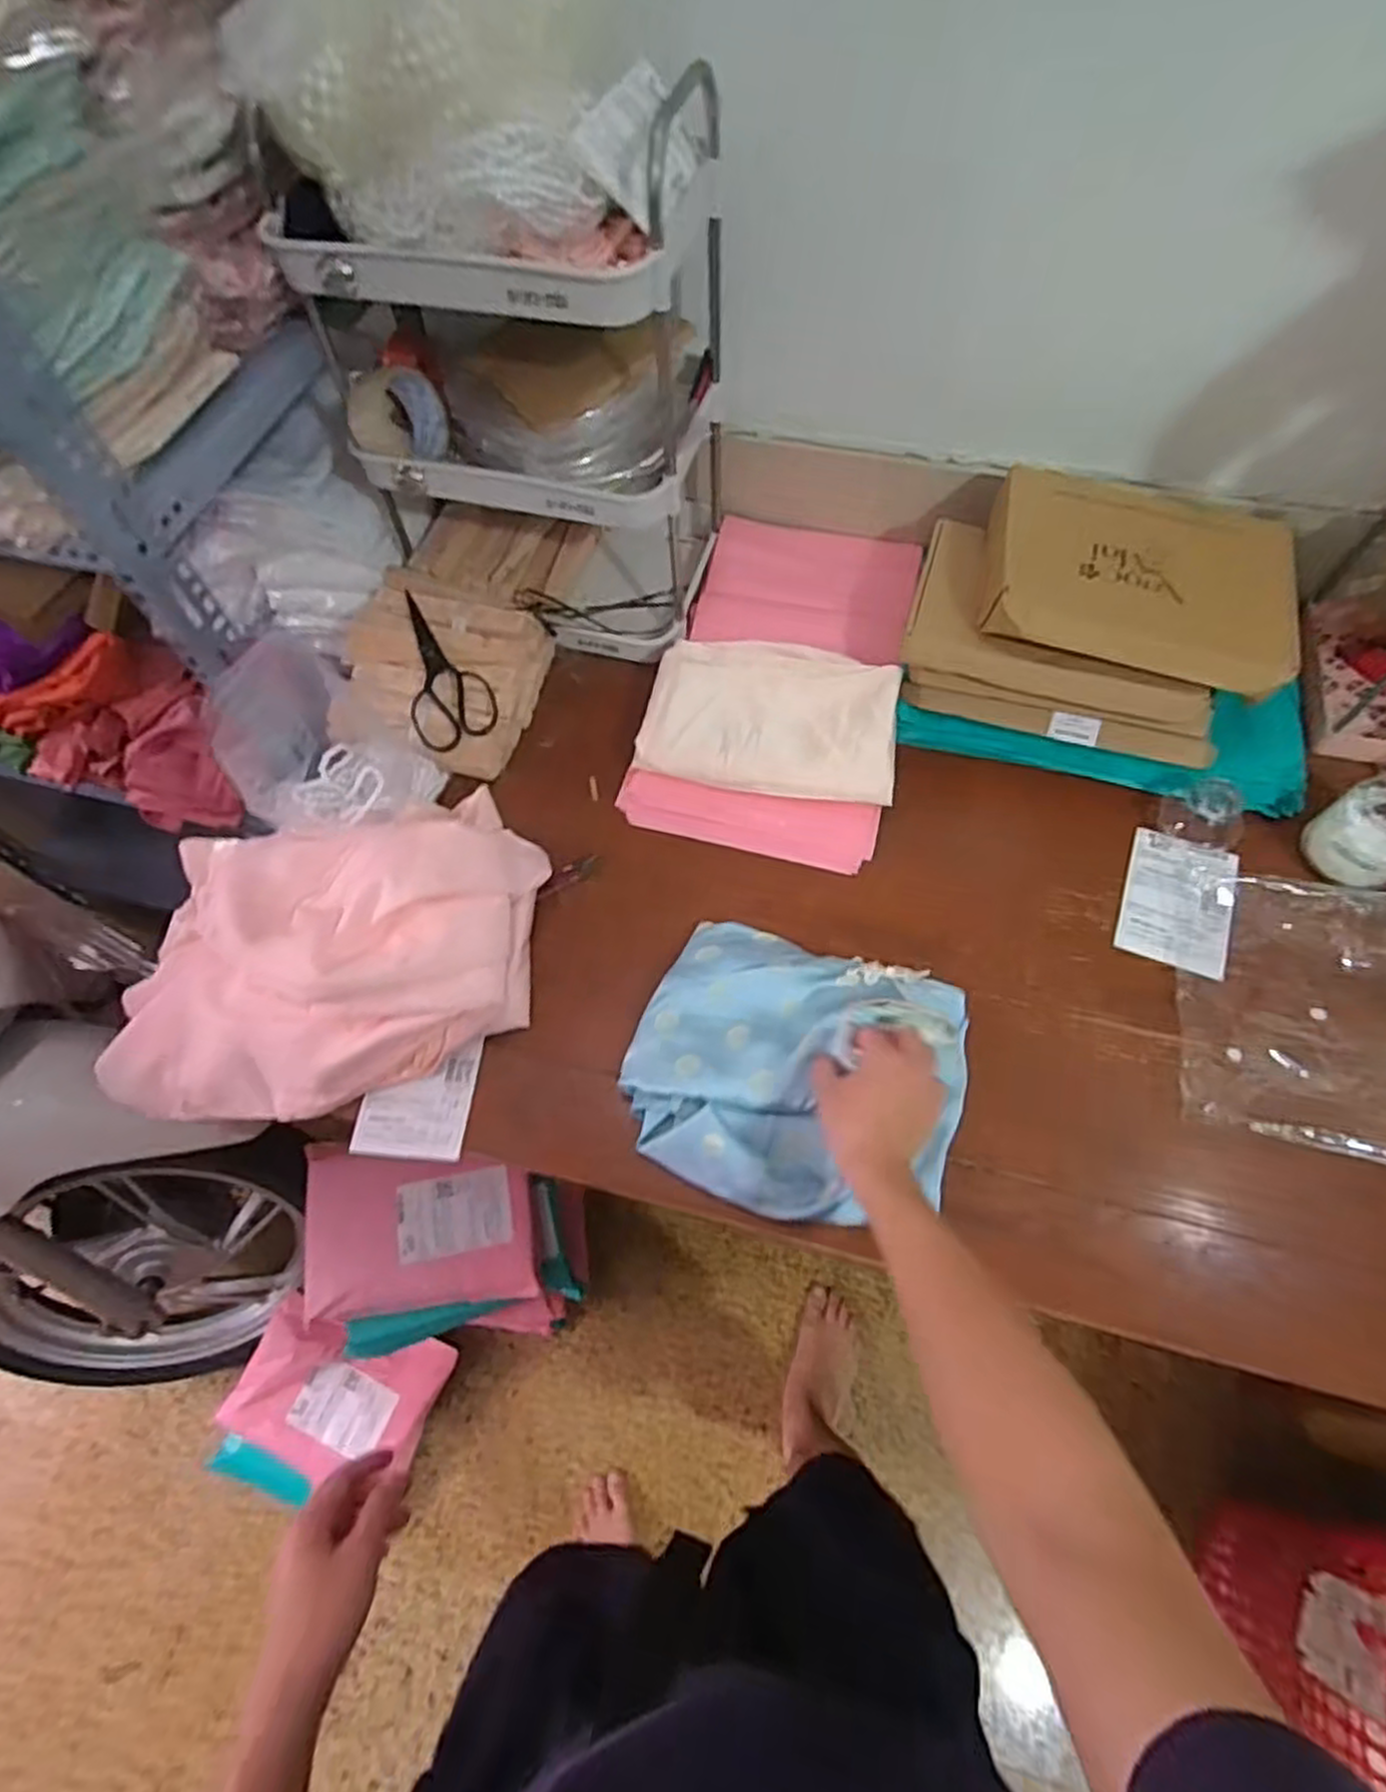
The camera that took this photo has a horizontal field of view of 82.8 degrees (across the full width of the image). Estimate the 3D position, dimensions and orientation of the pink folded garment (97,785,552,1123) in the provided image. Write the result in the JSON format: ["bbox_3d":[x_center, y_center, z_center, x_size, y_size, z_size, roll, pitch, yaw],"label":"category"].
[{"bbox_3d":[-0.349,0.052,0.744,0.412,0.128,0.257,-17,63,-6],"label":"pink folded garment"}]

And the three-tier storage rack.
[{"bbox_3d":[-0.176,-0.530,0.866,0.381,0.441,0.263,13,64,9],"label":"three-tier storage rack"}]

